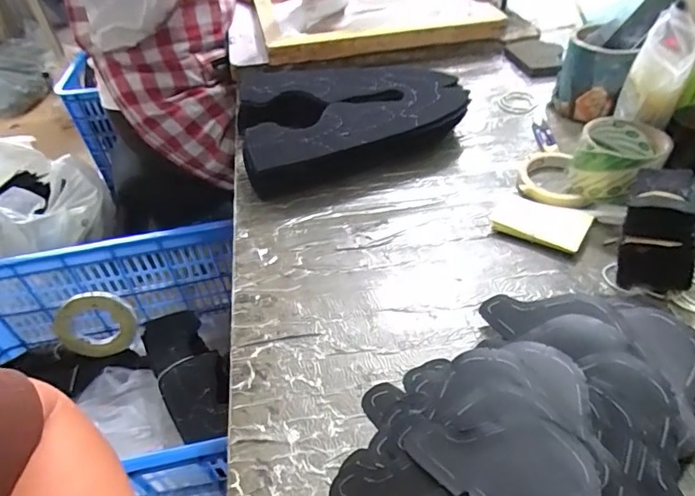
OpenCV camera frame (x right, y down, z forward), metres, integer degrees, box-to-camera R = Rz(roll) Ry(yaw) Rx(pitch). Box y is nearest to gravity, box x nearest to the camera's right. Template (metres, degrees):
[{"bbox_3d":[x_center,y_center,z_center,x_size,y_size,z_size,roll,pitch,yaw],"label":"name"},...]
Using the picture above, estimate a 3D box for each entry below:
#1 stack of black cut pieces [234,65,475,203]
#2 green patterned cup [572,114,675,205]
[{"bbox_3d":[0.001,-0.186,0.671,0.305,0.070,0.235,-14,45,-9],"label":"stack of black cut pieces"},{"bbox_3d":[0.302,-0.094,0.534,0.081,0.076,0.090,25,52,28],"label":"green patterned cup"}]

